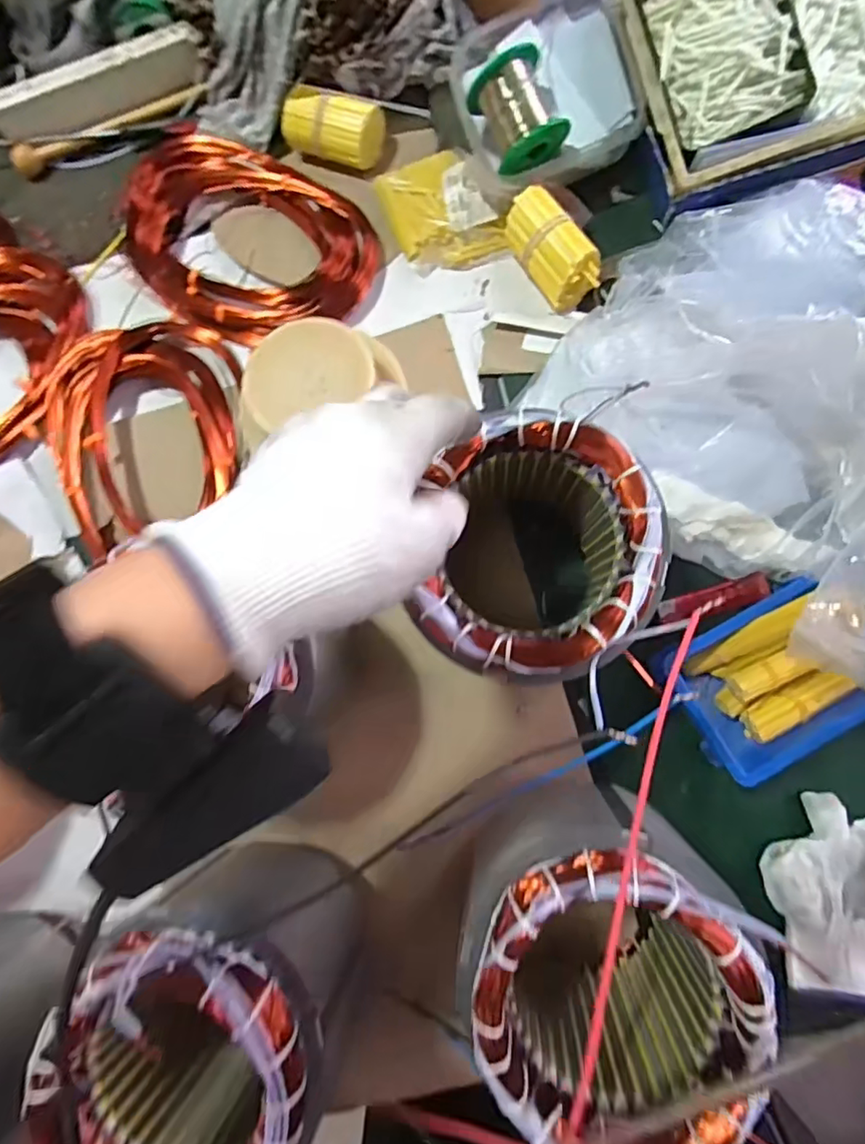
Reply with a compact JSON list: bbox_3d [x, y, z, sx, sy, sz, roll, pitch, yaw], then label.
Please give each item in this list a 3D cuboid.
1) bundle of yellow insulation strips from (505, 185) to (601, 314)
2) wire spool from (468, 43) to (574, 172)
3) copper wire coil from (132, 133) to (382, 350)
[{"bbox_3d":[0.096,-0.253,0.448,0.049,0.041,0.090,-33,82,2],"label":"bundle of yellow insulation strips"},{"bbox_3d":[0.064,-0.346,0.426,0.056,0.044,0.076,-27,94,23],"label":"wire spool"},{"bbox_3d":[-0.165,-0.286,0.490,0.223,0.031,0.155,36,89,8],"label":"copper wire coil"}]

